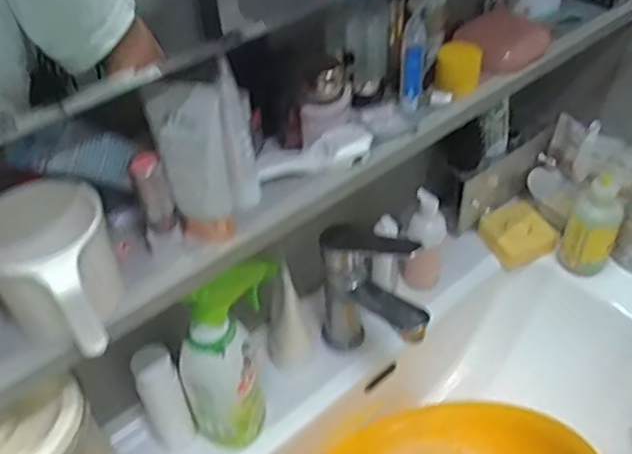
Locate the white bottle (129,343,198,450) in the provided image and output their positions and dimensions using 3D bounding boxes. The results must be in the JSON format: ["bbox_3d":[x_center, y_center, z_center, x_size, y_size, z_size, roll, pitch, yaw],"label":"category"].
[{"bbox_3d":[-0.149,0.170,0.613,0.039,0.136,0.031,-23,47,-19],"label":"white bottle"}]

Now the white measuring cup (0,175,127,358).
[{"bbox_3d":[-0.155,0.027,0.375,0.076,0.075,0.096,-27,49,-22],"label":"white measuring cup"}]

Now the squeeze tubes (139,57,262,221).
[{"bbox_3d":[-0.074,-0.053,0.418,0.057,0.116,0.052,-1,44,3],"label":"squeeze tubes"}]

